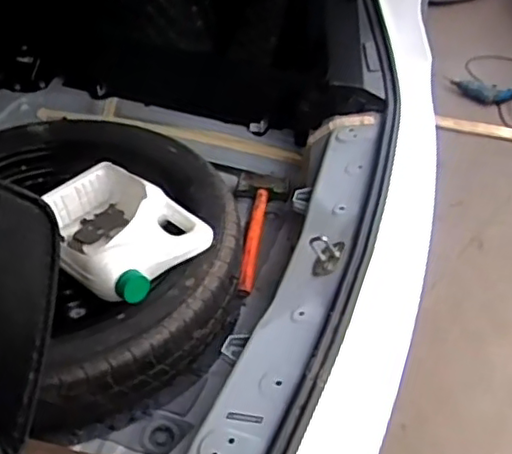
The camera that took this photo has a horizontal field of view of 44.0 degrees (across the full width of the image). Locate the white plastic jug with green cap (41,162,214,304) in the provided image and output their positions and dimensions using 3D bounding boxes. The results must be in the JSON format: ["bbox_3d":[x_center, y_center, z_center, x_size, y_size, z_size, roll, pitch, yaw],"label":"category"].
[{"bbox_3d":[-0.235,-0.003,1.085,0.244,0.121,0.311,-18,28,-24],"label":"white plastic jug with green cap"}]

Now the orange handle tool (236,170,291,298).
[{"bbox_3d":[0.008,0.007,1.286,0.110,0.055,0.335,2,44,3],"label":"orange handle tool"}]

